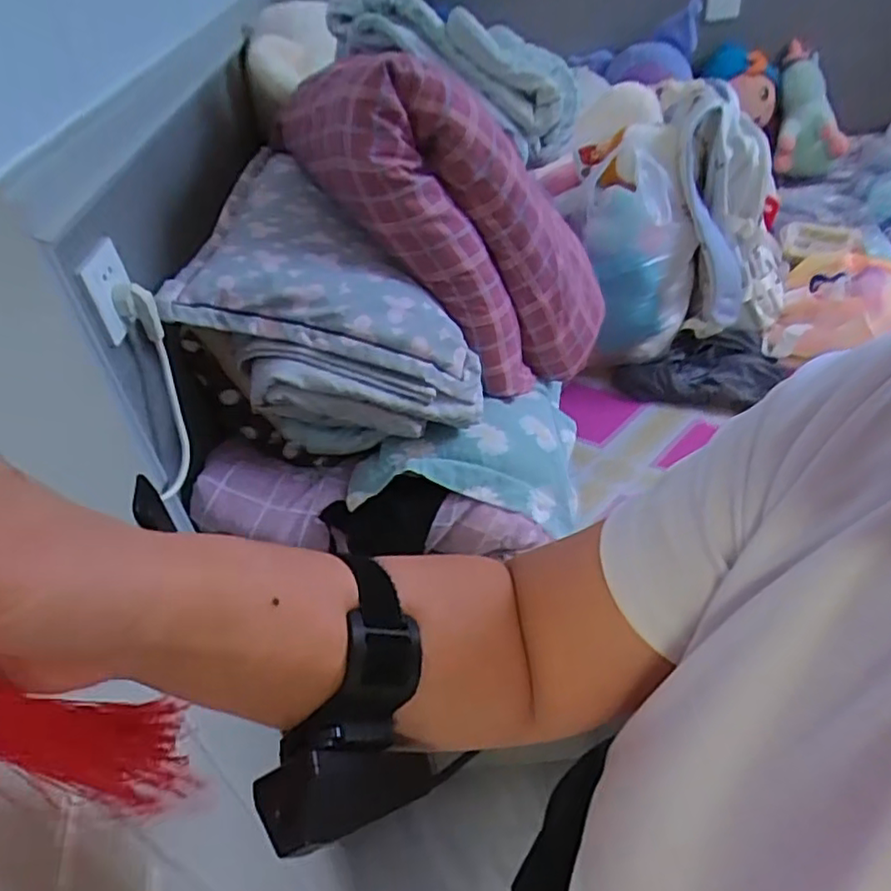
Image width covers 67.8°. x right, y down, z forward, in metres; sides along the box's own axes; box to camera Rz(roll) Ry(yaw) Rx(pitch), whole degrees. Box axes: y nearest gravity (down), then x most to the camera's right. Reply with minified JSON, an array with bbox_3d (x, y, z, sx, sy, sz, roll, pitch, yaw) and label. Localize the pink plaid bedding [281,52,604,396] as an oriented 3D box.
[{"bbox_3d":[0.045,-0.288,0.938,0.211,0.544,0.224,-36,36,20],"label":"pink plaid bedding"}]

